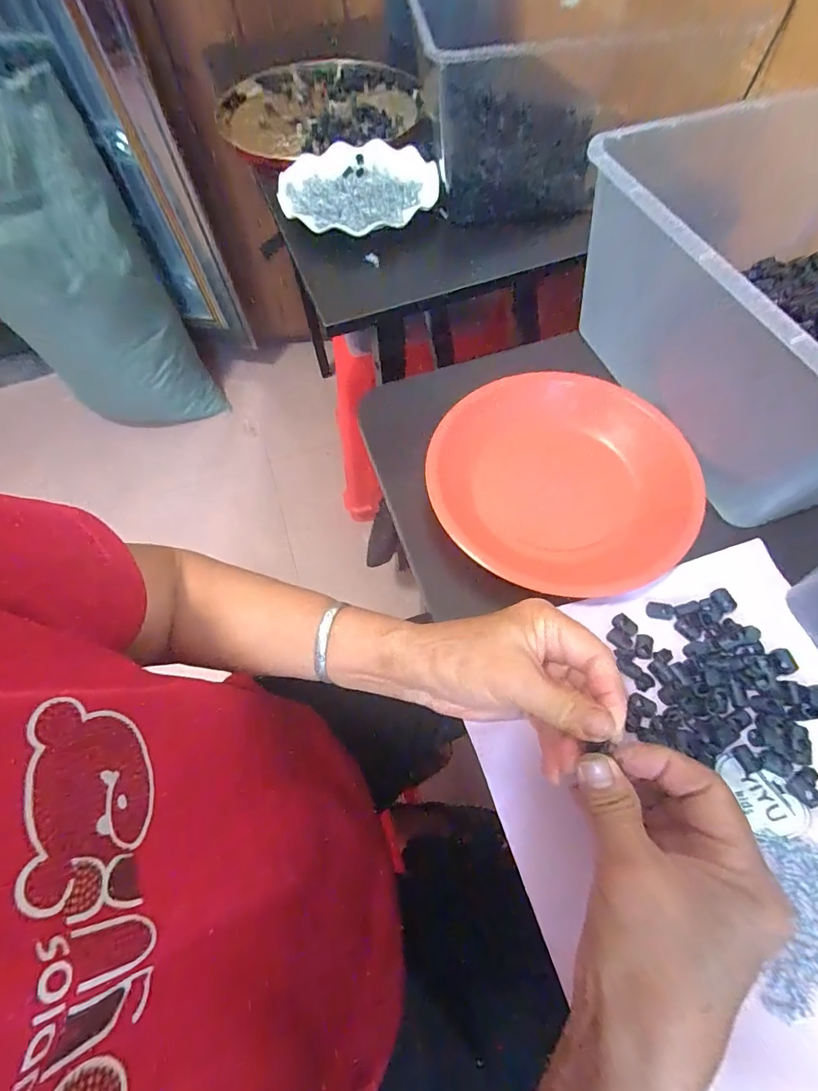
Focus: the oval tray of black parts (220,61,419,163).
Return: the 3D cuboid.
[{"bbox_3d":[-0.135,-0.653,0.685,0.296,0.035,0.287,-16,63,-6],"label":"oval tray of black parts"}]

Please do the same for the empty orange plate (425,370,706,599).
[{"bbox_3d":[0.112,-0.050,0.350,0.186,0.030,0.189,-1,64,3],"label":"empty orange plate"}]

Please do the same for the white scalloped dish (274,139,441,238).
[{"bbox_3d":[-0.059,-0.424,0.537,0.182,0.024,0.174,-1,63,2],"label":"white scalloped dish"}]

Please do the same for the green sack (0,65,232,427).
[{"bbox_3d":[-0.805,-0.634,1.133,0.366,0.698,0.290,-20,64,-7],"label":"green sack"}]

